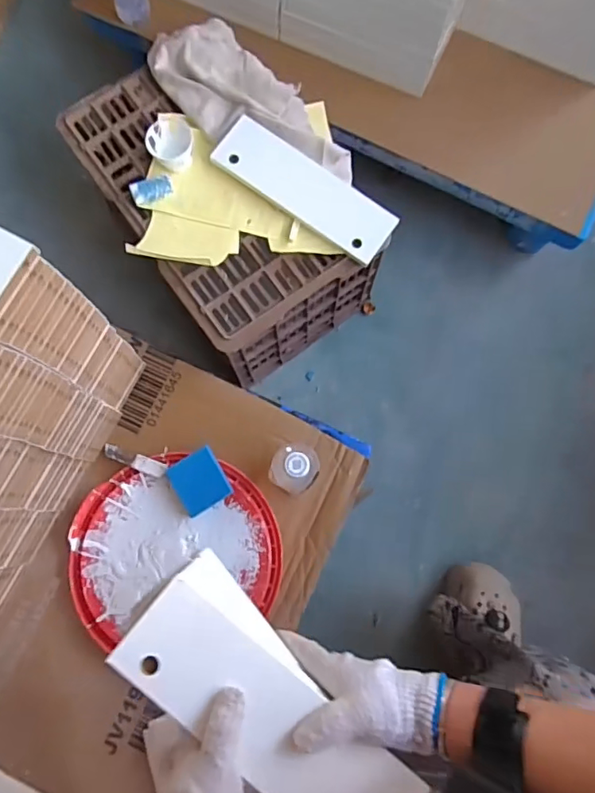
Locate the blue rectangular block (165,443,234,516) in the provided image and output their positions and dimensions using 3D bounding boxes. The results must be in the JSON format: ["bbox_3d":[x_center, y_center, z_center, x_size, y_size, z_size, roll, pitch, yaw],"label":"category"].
[{"bbox_3d":[-0.137,0.120,0.748,0.071,0.017,0.079,-30,95,-1],"label":"blue rectangular block"}]

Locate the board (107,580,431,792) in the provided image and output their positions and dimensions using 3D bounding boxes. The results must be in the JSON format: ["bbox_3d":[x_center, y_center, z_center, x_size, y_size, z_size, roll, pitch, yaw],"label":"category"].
[{"bbox_3d":[-0.021,0.264,0.426,0.262,0.009,0.083,40,70,3],"label":"board"}]

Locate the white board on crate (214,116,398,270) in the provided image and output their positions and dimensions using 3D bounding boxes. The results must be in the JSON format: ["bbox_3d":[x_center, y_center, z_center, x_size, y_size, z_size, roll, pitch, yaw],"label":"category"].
[{"bbox_3d":[0.011,-0.291,0.745,0.266,0.012,0.081,36,84,4],"label":"white board on crate"}]

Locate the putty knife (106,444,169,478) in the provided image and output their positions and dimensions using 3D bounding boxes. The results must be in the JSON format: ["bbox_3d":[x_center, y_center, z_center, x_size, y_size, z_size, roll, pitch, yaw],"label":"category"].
[{"bbox_3d":[-0.238,0.095,0.779,0.101,0.013,0.022,17,83,17],"label":"putty knife"}]

